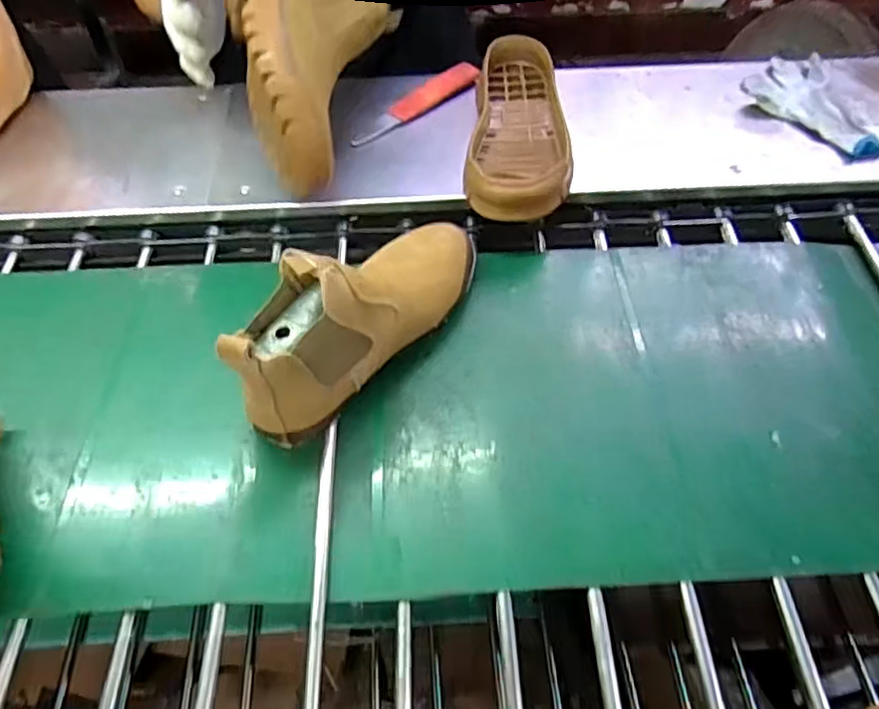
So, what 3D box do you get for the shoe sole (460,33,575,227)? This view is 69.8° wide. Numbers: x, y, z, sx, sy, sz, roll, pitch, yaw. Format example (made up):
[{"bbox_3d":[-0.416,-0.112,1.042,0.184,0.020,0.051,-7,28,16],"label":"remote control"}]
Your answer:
[{"bbox_3d":[0.096,-0.275,0.719,0.114,0.046,0.303,4,56,5],"label":"shoe sole"}]

